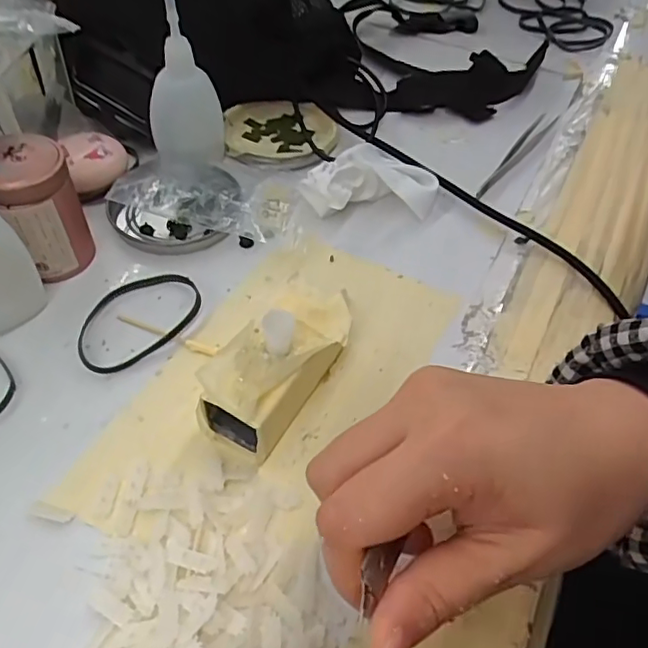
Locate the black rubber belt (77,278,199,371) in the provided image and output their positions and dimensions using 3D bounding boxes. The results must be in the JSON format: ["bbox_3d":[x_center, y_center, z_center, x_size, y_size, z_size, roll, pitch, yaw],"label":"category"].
[{"bbox_3d":[-0.097,-0.005,0.310,0.071,0.009,0.048,-34,60,-28],"label":"black rubber belt"}]

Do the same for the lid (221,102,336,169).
[{"bbox_3d":[-0.031,-0.132,0.418,0.076,0.015,0.077,2,50,-3],"label":"lid"}]

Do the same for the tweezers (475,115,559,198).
[{"bbox_3d":[0.138,-0.122,0.421,0.013,0.004,0.119,31,54,19],"label":"tweezers"}]

